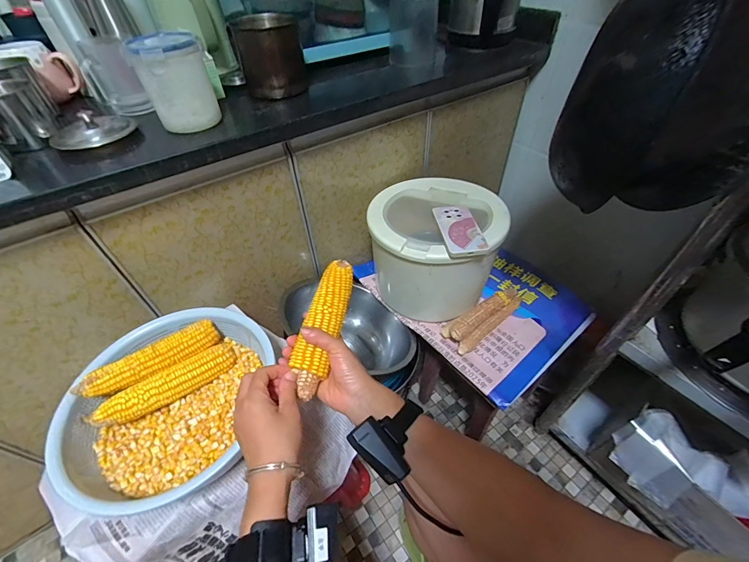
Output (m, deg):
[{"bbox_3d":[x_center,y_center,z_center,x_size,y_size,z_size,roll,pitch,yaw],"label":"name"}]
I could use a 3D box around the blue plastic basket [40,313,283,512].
[{"bbox_3d":[-0.301,0.171,0.493,0.248,0.075,0.268,-1,46,1],"label":"blue plastic basket"}]

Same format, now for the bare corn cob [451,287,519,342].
[{"bbox_3d":[0.243,0.063,0.731,0.201,0.023,0.032,-30,52,-24],"label":"bare corn cob"}]

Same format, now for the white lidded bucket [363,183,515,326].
[{"bbox_3d":[0.130,-0.074,0.763,0.273,0.206,0.260,-1,46,1],"label":"white lidded bucket"}]

